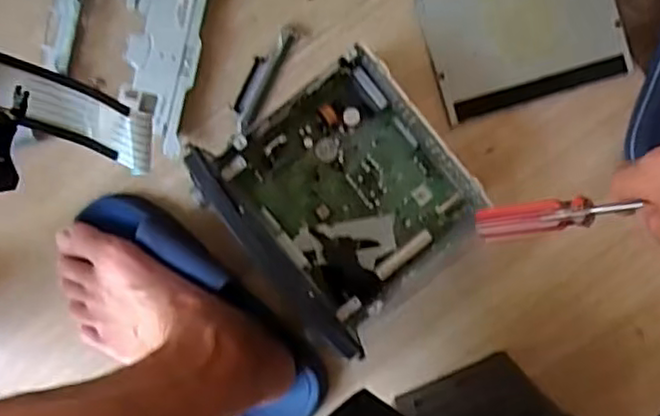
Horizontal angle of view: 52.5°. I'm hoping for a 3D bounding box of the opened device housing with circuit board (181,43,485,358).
[{"bbox_3d":[0.011,-0.002,0.581,0.181,0.114,0.190,-32,92,3],"label":"opened device housing with circuit board"}]

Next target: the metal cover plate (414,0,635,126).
[{"bbox_3d":[0.176,-0.176,0.618,0.174,0.010,0.151,-16,93,2],"label":"metal cover plate"}]

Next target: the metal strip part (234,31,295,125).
[{"bbox_3d":[-0.062,-0.123,0.621,0.020,0.017,0.095,27,94,0],"label":"metal strip part"}]

